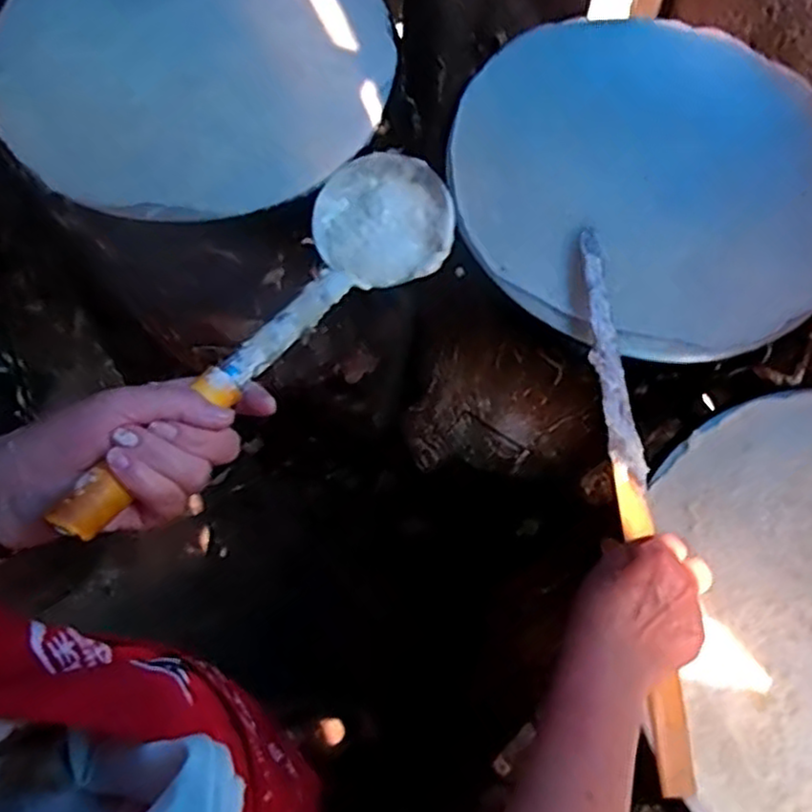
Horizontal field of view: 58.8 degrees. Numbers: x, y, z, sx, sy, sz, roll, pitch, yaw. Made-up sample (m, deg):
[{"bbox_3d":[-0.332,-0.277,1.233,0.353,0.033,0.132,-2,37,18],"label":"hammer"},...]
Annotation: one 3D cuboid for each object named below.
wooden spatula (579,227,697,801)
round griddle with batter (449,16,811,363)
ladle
[{"bbox_3d":[0.168,0.050,0.543,0.028,0.011,0.430,-2,68,-3],"label":"wooden spatula"},{"bbox_3d":[0.231,-0.220,0.671,0.359,0.029,0.366,1,69,-2],"label":"round griddle with batter"},{"bbox_3d":[-0.082,-0.056,0.439,0.102,0.052,0.336,32,52,10],"label":"ladle"}]

